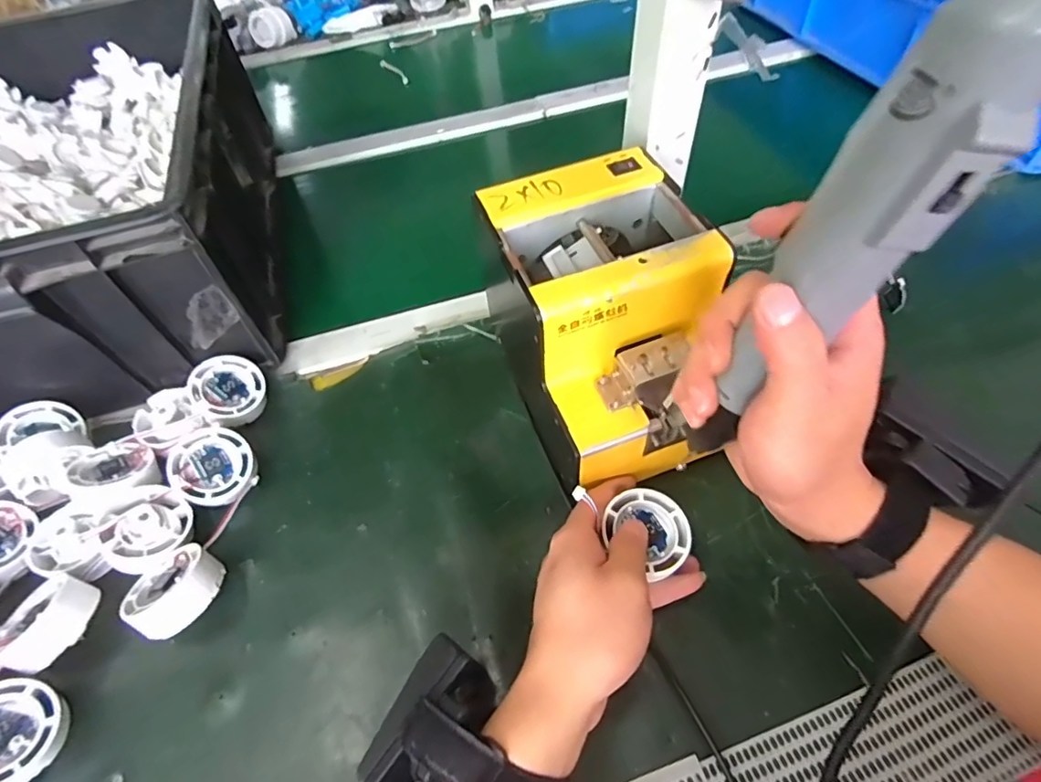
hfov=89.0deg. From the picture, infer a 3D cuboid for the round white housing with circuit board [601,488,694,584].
[{"bbox_3d":[0.081,0.086,0.329,0.050,0.012,0.045,35,64,25],"label":"round white housing with circuit board"}]

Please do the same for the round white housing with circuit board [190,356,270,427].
[{"bbox_3d":[-0.238,-0.001,0.434,0.056,0.020,0.052,10,63,-21],"label":"round white housing with circuit board"}]

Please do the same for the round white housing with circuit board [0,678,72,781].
[{"bbox_3d":[-0.292,0.195,0.298,0.055,0.017,0.055,18,46,-20],"label":"round white housing with circuit board"}]

